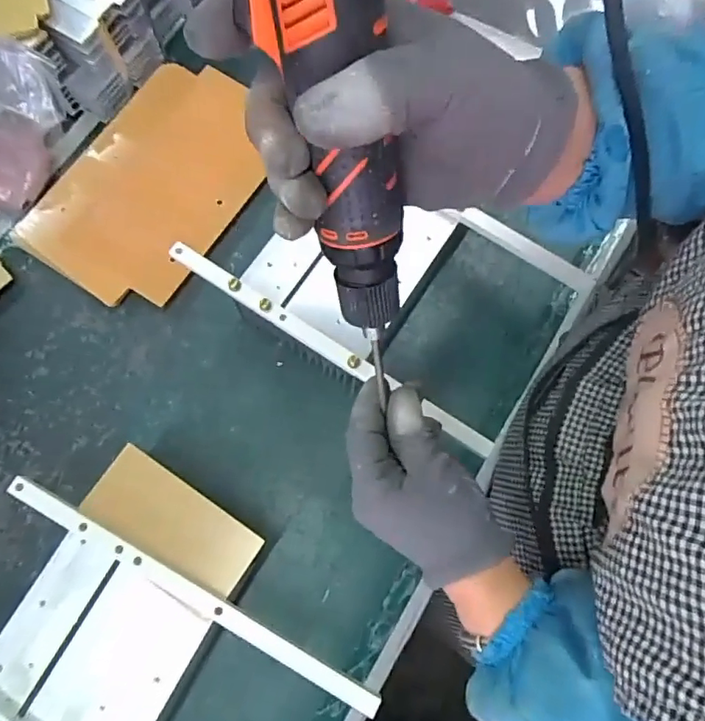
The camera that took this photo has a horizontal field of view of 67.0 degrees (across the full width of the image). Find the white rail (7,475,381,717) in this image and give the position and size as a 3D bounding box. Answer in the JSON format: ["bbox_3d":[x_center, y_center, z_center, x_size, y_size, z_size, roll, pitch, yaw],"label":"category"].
[{"bbox_3d":[-0.111,0.153,0.355,0.283,0.015,0.016,28,78,6],"label":"white rail"}]

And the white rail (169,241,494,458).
[{"bbox_3d":[-0.021,-0.013,0.401,0.283,0.013,0.018,32,78,6],"label":"white rail"}]

